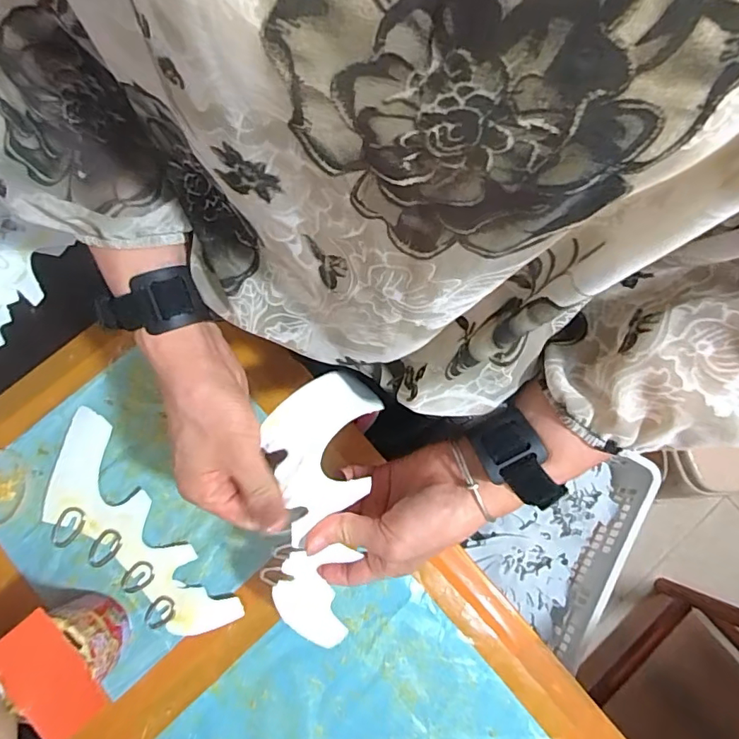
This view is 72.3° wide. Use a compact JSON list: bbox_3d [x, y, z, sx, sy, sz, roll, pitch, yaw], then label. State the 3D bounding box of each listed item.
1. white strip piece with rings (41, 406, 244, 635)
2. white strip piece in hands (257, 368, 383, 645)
[{"bbox_3d":[-0.202,0.140,0.420,0.079,0.007,0.212,-41,83,-8],"label":"white strip piece with rings"},{"bbox_3d":[-0.037,0.099,0.343,0.066,0.045,0.183,5,102,0],"label":"white strip piece in hands"}]

